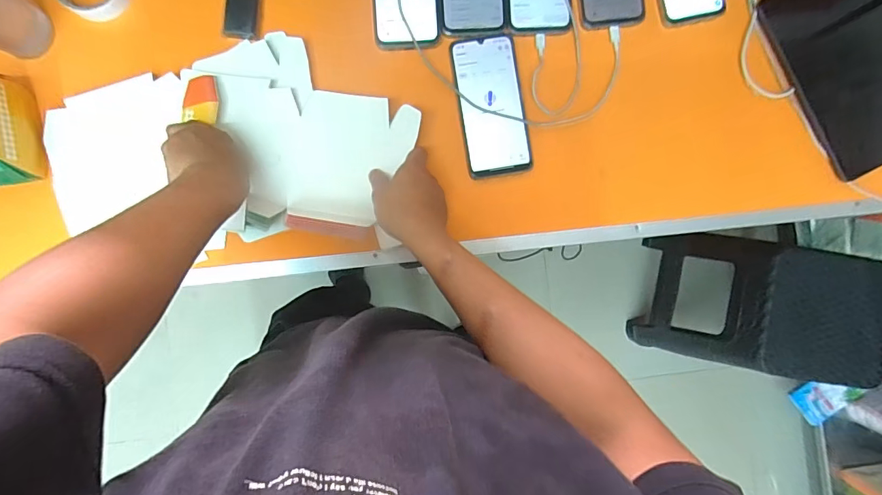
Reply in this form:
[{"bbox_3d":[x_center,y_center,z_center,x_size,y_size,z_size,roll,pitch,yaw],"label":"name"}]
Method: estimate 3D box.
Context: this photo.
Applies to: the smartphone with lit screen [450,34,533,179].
[{"bbox_3d":[0.062,-0.173,0.543,0.079,0.006,0.166,-9,90,-3],"label":"smartphone with lit screen"}]

